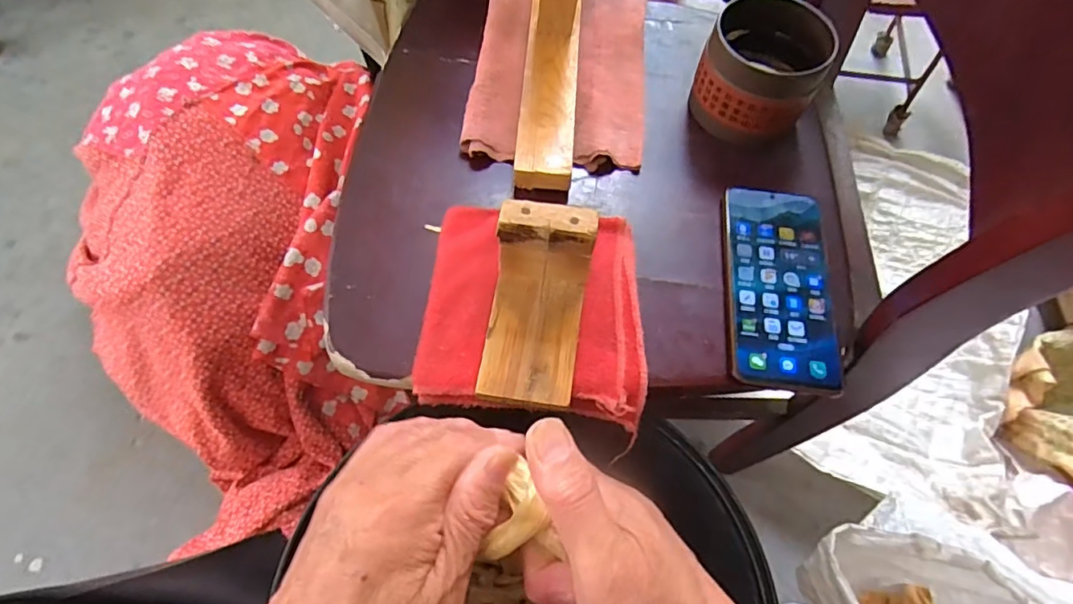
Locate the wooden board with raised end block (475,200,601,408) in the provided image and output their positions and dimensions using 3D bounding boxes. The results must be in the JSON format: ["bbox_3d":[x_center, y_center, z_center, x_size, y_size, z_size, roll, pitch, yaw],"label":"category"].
[{"bbox_3d":[0.000,0.001,0.344,0.059,0.066,0.106,9,64,2],"label":"wooden board with raised end block"}]

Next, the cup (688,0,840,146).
[{"bbox_3d":[0.183,-0.187,0.460,0.092,0.082,0.088,1,64,-2],"label":"cup"}]

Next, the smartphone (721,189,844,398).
[{"bbox_3d":[0.179,-0.015,0.410,0.077,0.008,0.162,6,64,1],"label":"smartphone"}]

